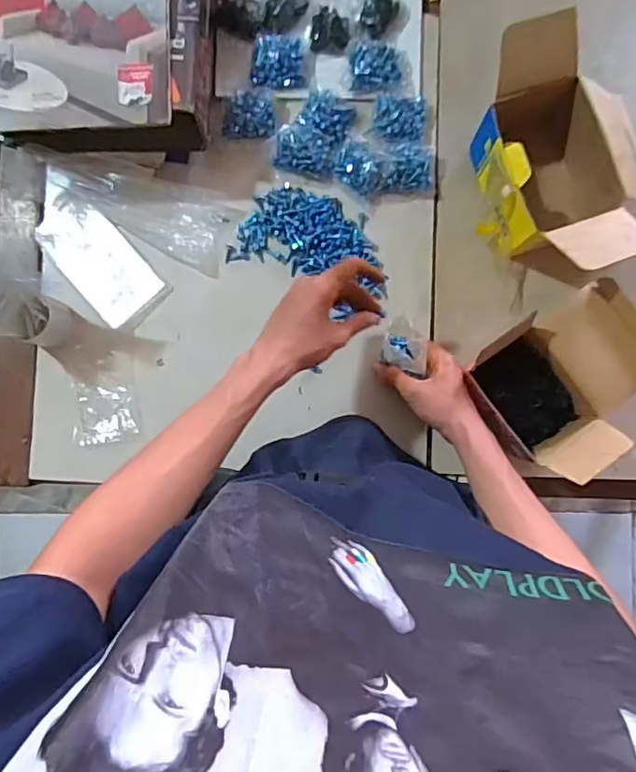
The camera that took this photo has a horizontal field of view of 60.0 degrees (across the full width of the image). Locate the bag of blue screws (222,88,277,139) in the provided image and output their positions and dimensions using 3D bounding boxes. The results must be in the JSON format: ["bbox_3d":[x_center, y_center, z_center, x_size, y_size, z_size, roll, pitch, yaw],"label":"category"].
[{"bbox_3d":[-0.081,-0.322,0.651,0.060,0.019,0.053,6,89,3],"label":"bag of blue screws"}]

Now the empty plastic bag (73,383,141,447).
[{"bbox_3d":[-0.254,0.032,0.656,0.075,0.009,0.072,-8,88,2],"label":"empty plastic bag"}]

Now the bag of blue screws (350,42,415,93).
[{"bbox_3d":[0.077,-0.374,0.649,0.075,0.026,0.055,2,88,2],"label":"bag of blue screws"}]

